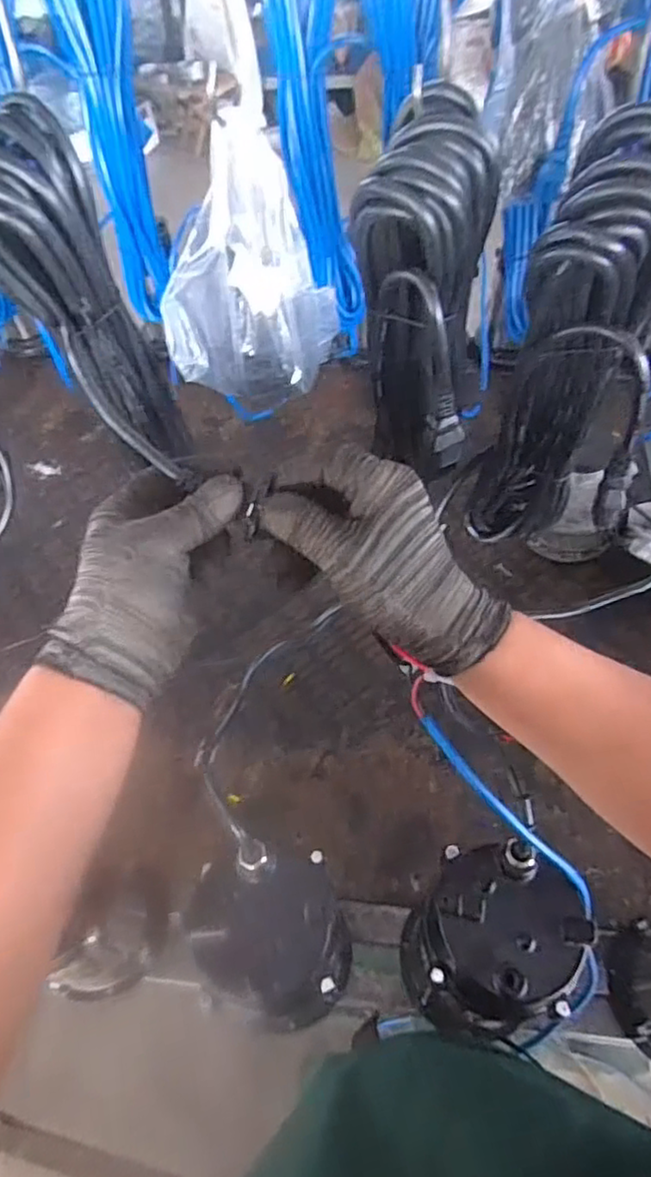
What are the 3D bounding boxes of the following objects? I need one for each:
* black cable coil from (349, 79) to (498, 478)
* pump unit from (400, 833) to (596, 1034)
[{"bbox_3d":[0.053,-0.165,0.389,0.073,0.194,0.071,2,58,4],"label":"black cable coil"},{"bbox_3d":[0.133,0.270,0.496,0.125,0.074,0.132,-1,57,2],"label":"pump unit"}]

